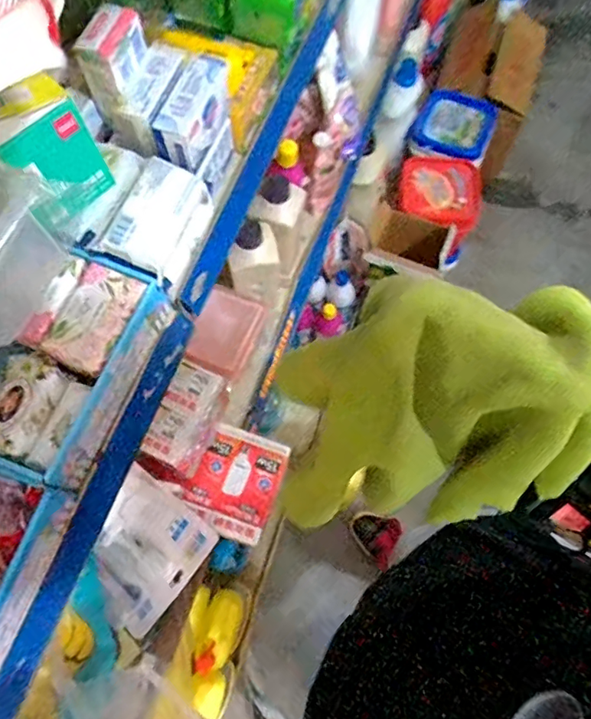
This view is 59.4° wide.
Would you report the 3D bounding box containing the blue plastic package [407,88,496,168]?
[{"bbox_3d":[0.439,-0.652,1.438,0.211,0.143,0.140,25,72,9],"label":"blue plastic package"}]

